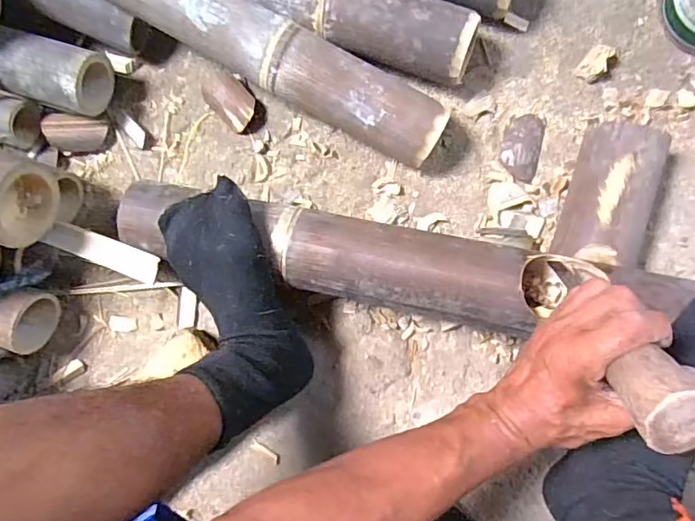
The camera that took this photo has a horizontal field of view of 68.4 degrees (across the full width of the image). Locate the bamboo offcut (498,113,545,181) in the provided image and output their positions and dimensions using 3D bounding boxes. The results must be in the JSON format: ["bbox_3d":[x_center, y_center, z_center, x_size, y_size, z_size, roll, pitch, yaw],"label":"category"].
[{"bbox_3d":[0.186,-0.120,0.543,0.040,0.012,0.068,13,91,7],"label":"bamboo offcut"}]

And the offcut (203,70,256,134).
[{"bbox_3d":[-0.132,-0.182,0.573,0.041,0.022,0.067,-43,85,4],"label":"offcut"}]

